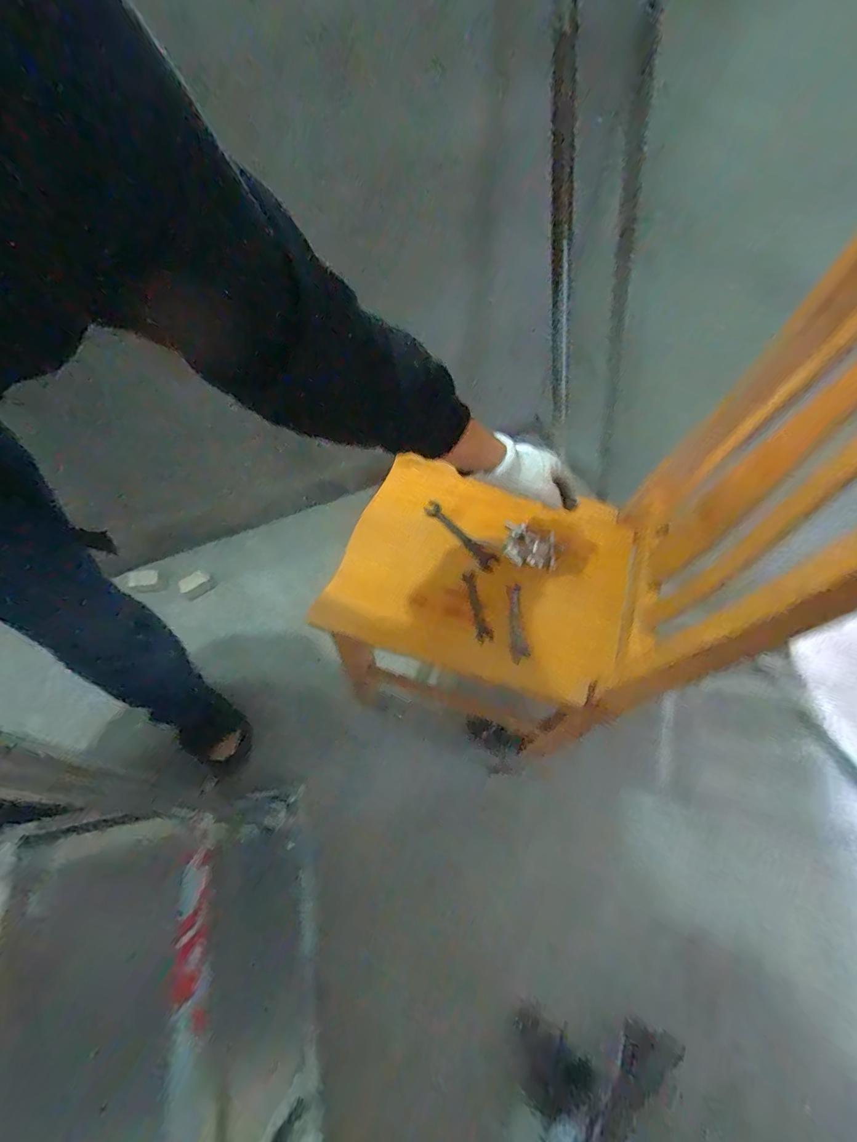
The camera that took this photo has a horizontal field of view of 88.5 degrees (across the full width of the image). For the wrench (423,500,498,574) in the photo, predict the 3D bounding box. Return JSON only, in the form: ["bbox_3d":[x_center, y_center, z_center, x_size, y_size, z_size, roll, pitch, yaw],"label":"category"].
[{"bbox_3d":[0.044,-0.051,0.635,0.027,0.006,0.139,-37,66,-22],"label":"wrench"}]

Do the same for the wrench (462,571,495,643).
[{"bbox_3d":[0.065,0.047,0.582,0.021,0.004,0.099,-8,58,-7],"label":"wrench"}]

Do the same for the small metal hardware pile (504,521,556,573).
[{"bbox_3d":[0.145,-0.037,0.624,0.070,0.016,0.065,9,58,4],"label":"small metal hardware pile"}]

